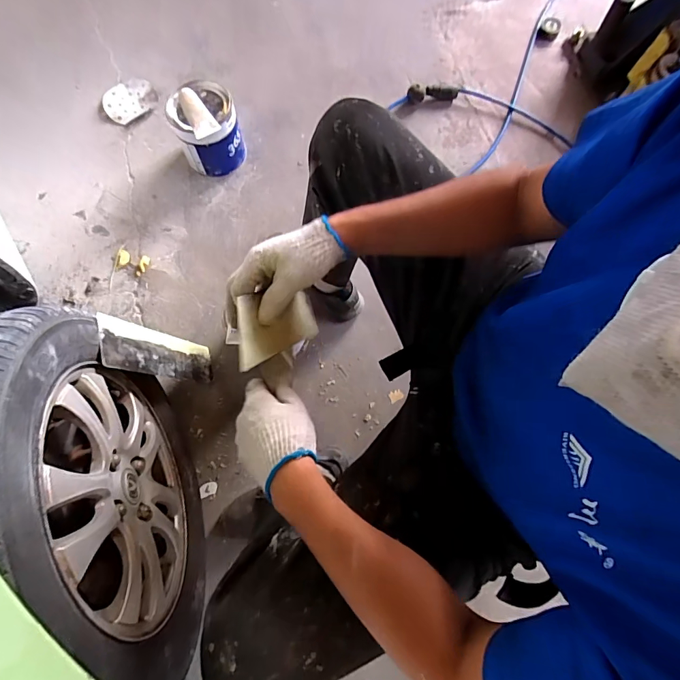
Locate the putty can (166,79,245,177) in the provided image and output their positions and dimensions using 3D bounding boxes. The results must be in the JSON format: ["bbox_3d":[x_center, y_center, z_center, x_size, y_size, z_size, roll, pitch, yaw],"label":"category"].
[{"bbox_3d":[-0.314,-0.506,0.976,0.144,0.169,0.151,0,73,-2],"label":"putty can"}]

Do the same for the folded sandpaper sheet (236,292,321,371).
[{"bbox_3d":[-0.075,-0.019,0.469,0.022,0.135,0.070,-10,98,30],"label":"folded sandpaper sheet"}]

